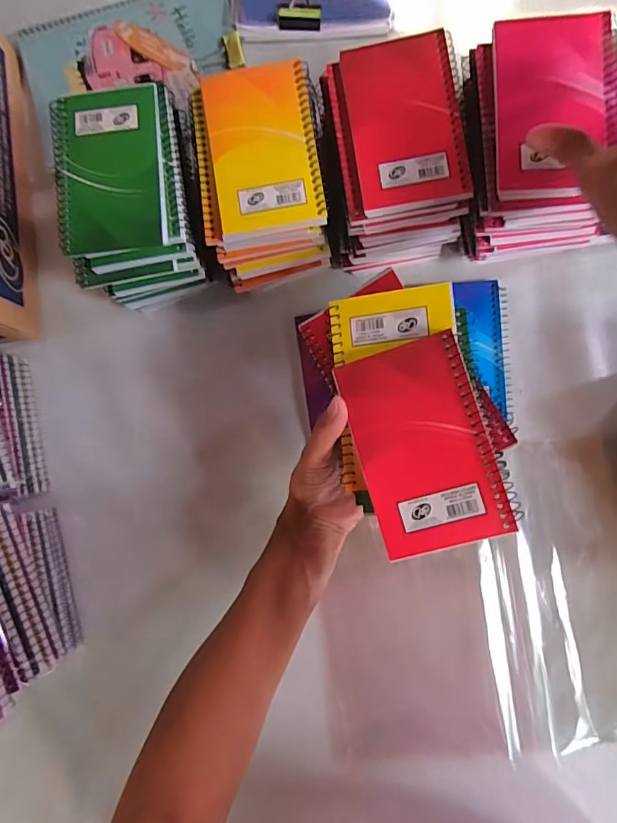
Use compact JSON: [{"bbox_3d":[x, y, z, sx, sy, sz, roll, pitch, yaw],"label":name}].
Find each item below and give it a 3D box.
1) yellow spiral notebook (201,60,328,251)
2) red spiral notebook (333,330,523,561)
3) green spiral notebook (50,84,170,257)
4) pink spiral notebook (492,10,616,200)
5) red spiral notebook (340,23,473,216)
[{"bbox_3d":[-0.035,-0.204,0.370,0.083,0.013,0.137,-9,84,4],"label":"yellow spiral notebook"},{"bbox_3d":[0.074,0.021,0.298,0.084,0.018,0.127,-16,85,2],"label":"red spiral notebook"},{"bbox_3d":[-0.155,-0.187,0.366,0.085,0.009,0.128,-6,84,5],"label":"green spiral notebook"},{"bbox_3d":[0.177,-0.217,0.335,0.083,0.008,0.131,-1,84,5],"label":"pink spiral notebook"},{"bbox_3d":[0.075,-0.218,0.357,0.082,0.008,0.131,-8,85,3],"label":"red spiral notebook"}]

